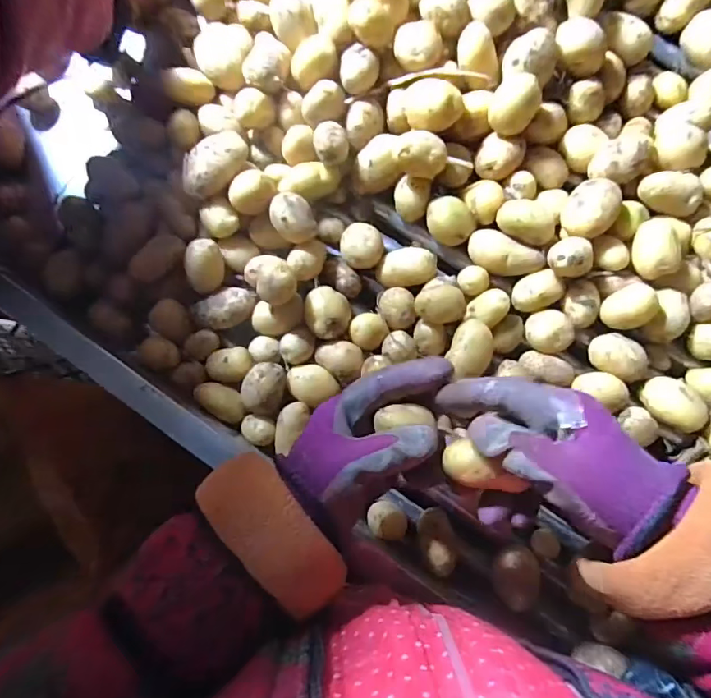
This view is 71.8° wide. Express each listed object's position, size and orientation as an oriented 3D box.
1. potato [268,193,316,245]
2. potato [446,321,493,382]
[{"bbox_3d":[-0.052,-0.109,0.416,0.033,0.034,0.040,-21,87,-1],"label":"potato"},{"bbox_3d":[0.093,0.000,0.398,0.032,0.023,0.045,24,87,1],"label":"potato"}]

